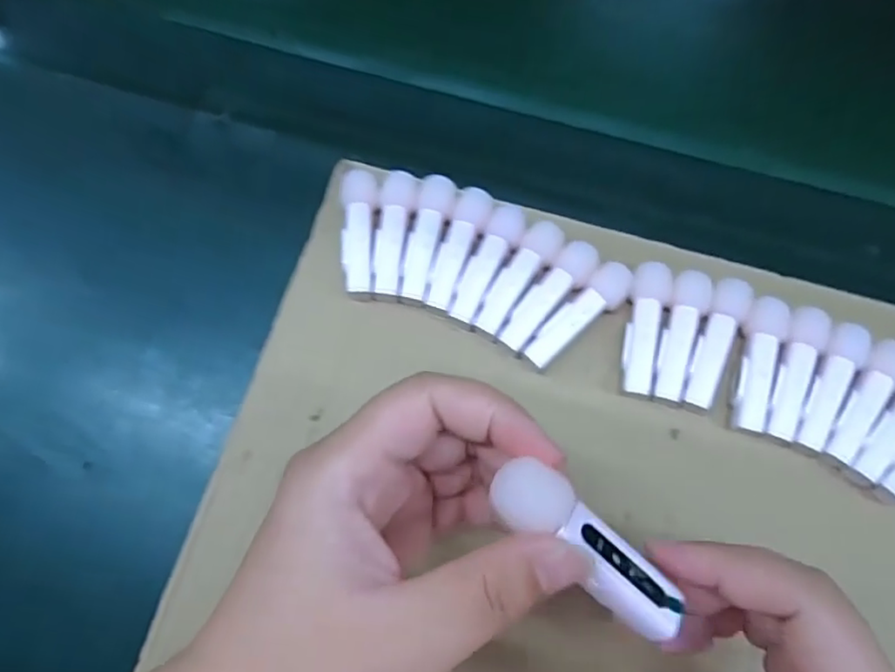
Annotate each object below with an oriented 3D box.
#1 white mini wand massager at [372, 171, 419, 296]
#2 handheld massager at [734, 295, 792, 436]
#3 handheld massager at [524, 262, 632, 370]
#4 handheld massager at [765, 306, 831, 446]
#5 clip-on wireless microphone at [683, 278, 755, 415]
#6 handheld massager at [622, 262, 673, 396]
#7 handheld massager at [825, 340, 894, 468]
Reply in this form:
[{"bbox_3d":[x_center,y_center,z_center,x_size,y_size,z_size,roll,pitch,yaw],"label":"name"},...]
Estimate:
[{"bbox_3d":[-0.026,-0.049,0.308,0.017,0.011,0.062,4,77,2],"label":"white mini wand massager"},{"bbox_3d":[0.143,0.014,0.291,0.018,0.014,0.063,14,77,4],"label":"handheld massager"},{"bbox_3d":[0.063,-0.008,0.298,0.018,0.015,0.063,42,81,10],"label":"handheld massager"},{"bbox_3d":[0.160,0.019,0.290,0.017,0.017,0.064,18,77,5],"label":"handheld massager"},{"bbox_3d":[0.124,0.005,0.293,0.017,0.013,0.066,22,78,6],"label":"clip-on wireless microphone"},{"bbox_3d":[0.093,-0.003,0.296,0.018,0.015,0.063,9,77,3],"label":"handheld massager"},{"bbox_3d":[0.189,0.031,0.287,0.017,0.017,0.063,31,79,8],"label":"handheld massager"}]

